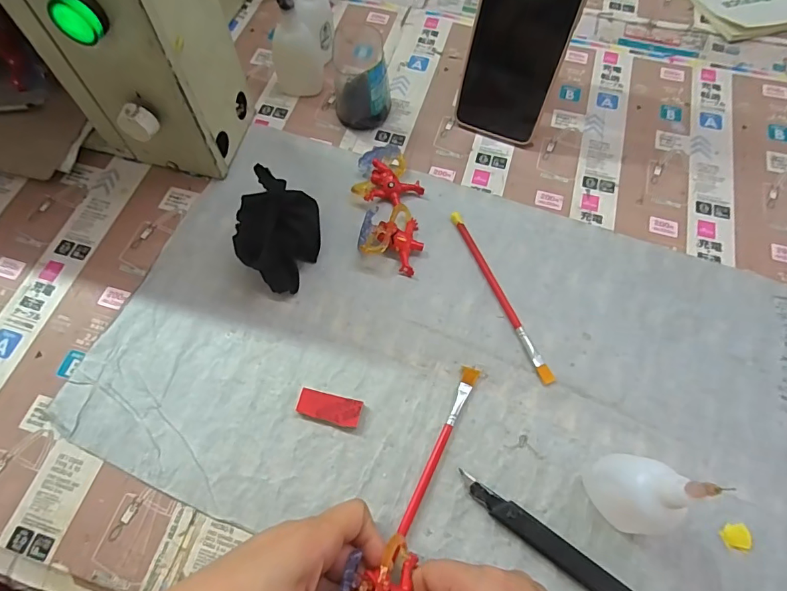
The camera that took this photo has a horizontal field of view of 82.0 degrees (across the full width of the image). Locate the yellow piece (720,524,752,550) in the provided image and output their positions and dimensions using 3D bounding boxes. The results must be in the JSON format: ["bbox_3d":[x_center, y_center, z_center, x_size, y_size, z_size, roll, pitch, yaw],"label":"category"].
[{"bbox_3d":[0.211,0.148,0.279,0.016,0.004,0.014,5,65,3],"label":"yellow piece"}]

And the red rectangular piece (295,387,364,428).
[{"bbox_3d":[-0.044,0.077,0.311,0.043,0.007,0.017,13,66,7],"label":"red rectangular piece"}]

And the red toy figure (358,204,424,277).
[{"bbox_3d":[0.002,-0.051,0.361,0.046,0.026,0.058,18,67,9],"label":"red toy figure"}]

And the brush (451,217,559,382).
[{"bbox_3d":[0.081,-0.002,0.350,0.010,0.004,0.153,-22,67,-9],"label":"brush"}]

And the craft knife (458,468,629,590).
[{"bbox_3d":[0.103,0.156,0.271,0.144,0.012,0.014,34,70,15],"label":"craft knife"}]

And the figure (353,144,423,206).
[{"bbox_3d":[-0.007,-0.101,0.386,0.055,0.026,0.043,-13,66,-5],"label":"figure"}]

